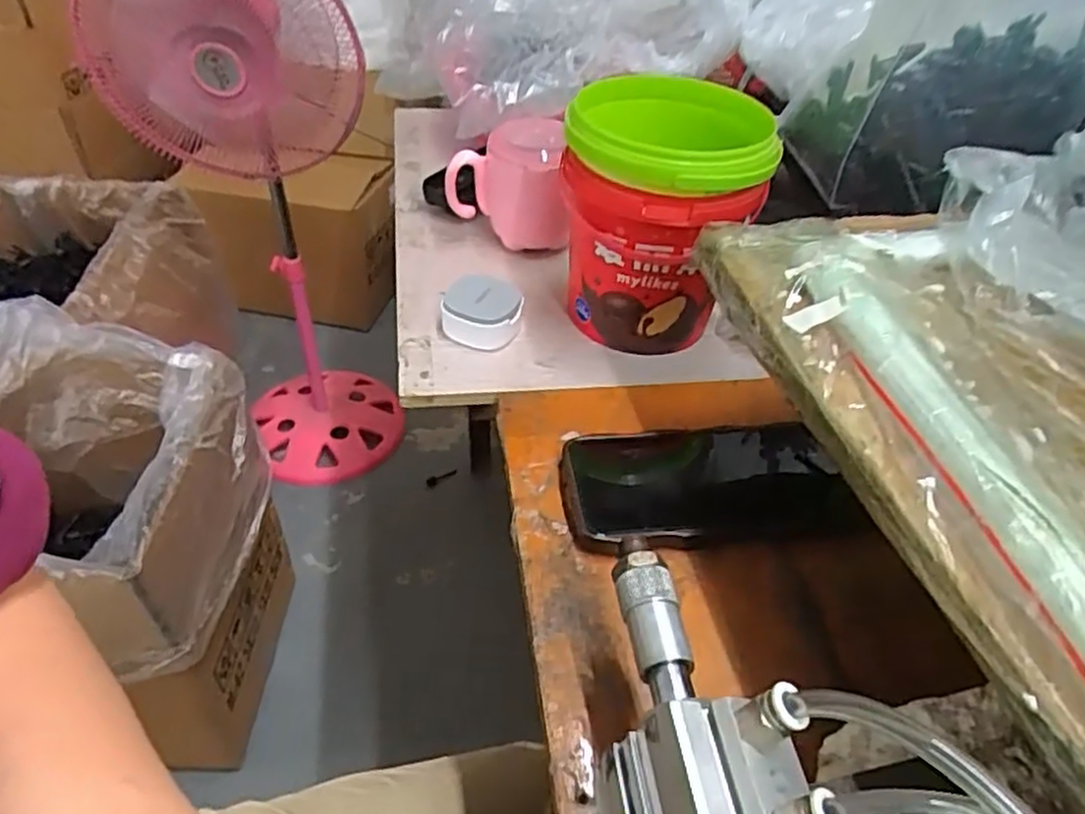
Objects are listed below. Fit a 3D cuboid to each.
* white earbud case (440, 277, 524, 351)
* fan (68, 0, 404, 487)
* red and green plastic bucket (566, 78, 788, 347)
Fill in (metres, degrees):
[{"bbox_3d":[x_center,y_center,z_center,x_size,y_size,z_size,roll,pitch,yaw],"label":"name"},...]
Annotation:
[{"bbox_3d":[-0.042,-0.071,0.532,0.056,0.031,0.055,9,43,5],"label":"white earbud case"},{"bbox_3d":[-0.433,-0.267,1.158,0.320,0.845,0.289,-16,47,-21],"label":"fan"},{"bbox_3d":[0.081,-0.130,0.514,0.124,0.152,0.125,12,43,8],"label":"red and green plastic bucket"}]

